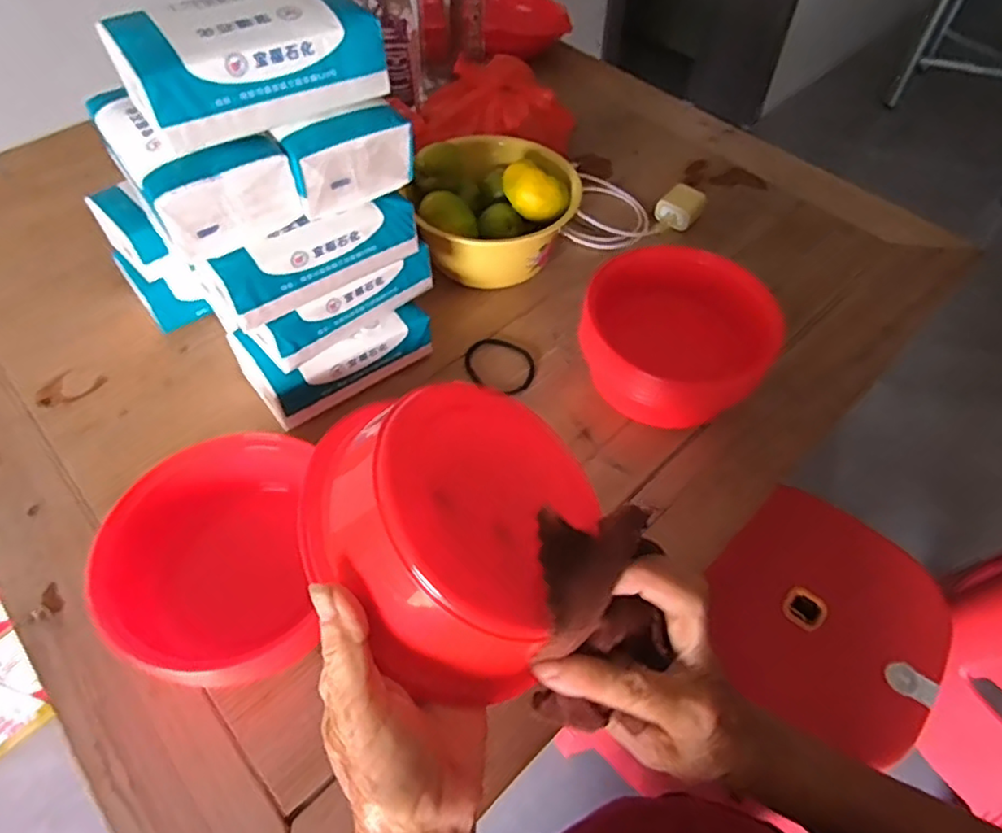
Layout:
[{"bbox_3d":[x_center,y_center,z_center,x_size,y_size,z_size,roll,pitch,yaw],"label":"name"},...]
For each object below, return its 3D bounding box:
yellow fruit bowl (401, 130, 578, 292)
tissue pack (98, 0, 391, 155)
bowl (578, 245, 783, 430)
[{"bbox_3d":[-0.007,-0.214,0.678,0.181,0.107,0.135,-26,59,-18],"label":"yellow fruit bowl"},{"bbox_3d":[-0.165,-0.239,0.425,0.158,0.056,0.083,-28,59,-19],"label":"tissue pack"},{"bbox_3d":[0.159,-0.069,0.588,0.160,0.088,0.163,0,54,-1],"label":"bowl"}]

